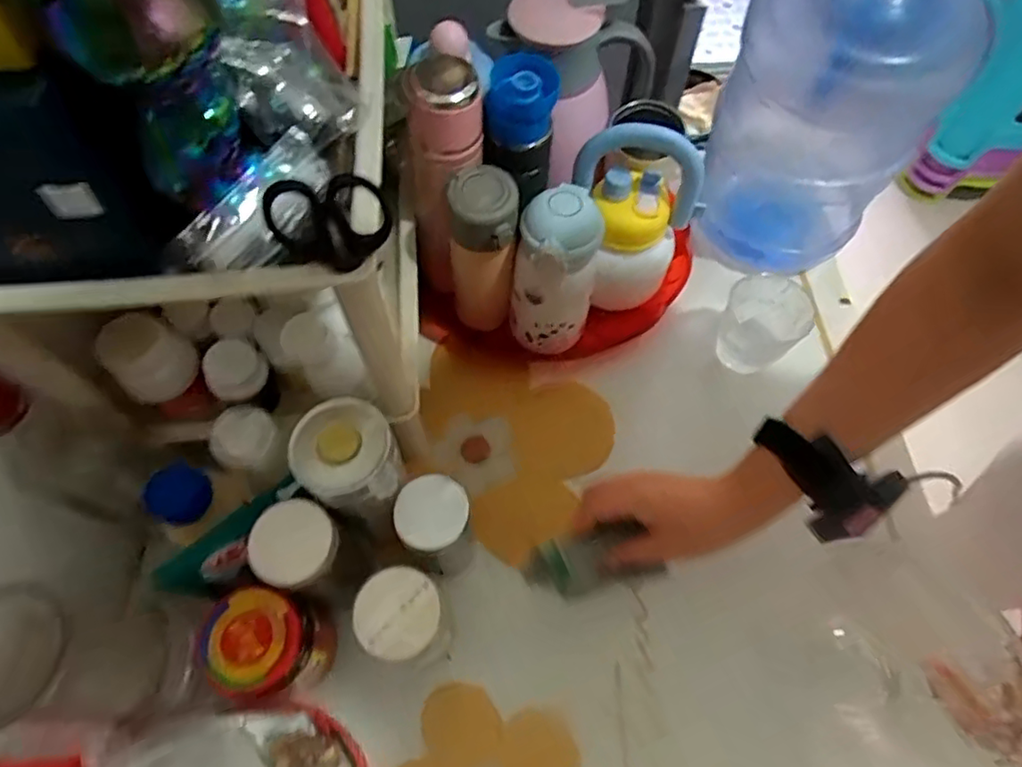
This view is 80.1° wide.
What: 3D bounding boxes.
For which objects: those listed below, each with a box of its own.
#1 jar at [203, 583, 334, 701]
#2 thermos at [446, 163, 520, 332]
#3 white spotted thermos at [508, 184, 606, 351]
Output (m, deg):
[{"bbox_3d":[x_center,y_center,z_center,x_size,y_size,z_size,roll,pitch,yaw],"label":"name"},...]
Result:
[{"bbox_3d":[-0.183,0.206,0.474,0.079,0.105,0.068,2,62,0],"label":"jar"},{"bbox_3d":[-0.022,-0.116,0.581,0.064,0.186,0.061,2,62,1],"label":"thermos"},{"bbox_3d":[0.038,-0.101,0.585,0.076,0.178,0.077,2,62,1],"label":"white spotted thermos"}]

